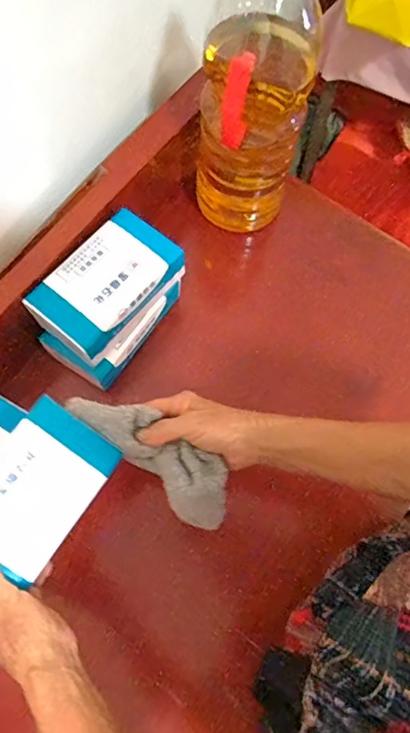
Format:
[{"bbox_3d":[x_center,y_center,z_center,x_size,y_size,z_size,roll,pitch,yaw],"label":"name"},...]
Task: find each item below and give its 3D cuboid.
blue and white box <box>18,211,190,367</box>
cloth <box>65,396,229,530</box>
[{"bbox_3d":[-0.107,-0.087,0.559,0.094,0.057,0.158,37,74,10],"label":"blue and white box"},{"bbox_3d":[-0.046,0.077,0.456,0.172,0.030,0.056,39,74,1],"label":"cloth"}]

